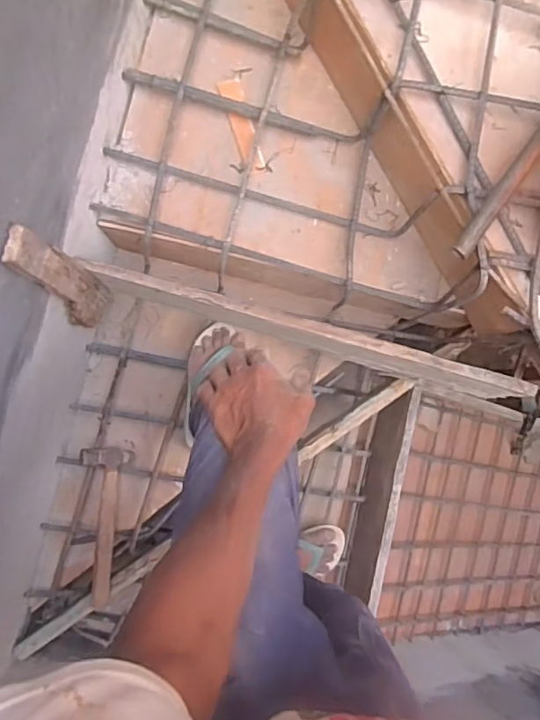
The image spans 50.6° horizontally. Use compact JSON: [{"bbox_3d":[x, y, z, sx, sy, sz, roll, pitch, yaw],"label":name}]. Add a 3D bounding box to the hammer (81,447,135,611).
[{"bbox_3d":[-0.353,0.334,1.142,0.119,0.045,0.313,4,87,-1],"label":"hammer"}]

